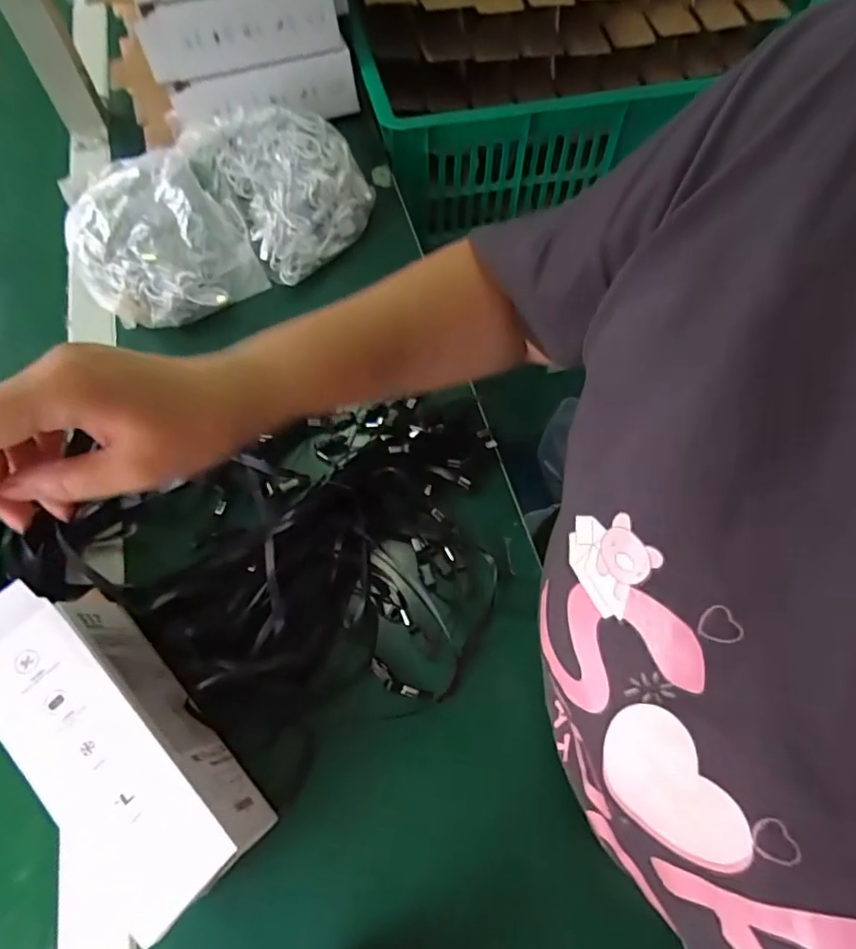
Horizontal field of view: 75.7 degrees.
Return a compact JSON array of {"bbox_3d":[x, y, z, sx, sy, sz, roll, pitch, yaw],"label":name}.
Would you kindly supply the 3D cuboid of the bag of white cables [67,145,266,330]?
[{"bbox_3d":[-0.252,-0.226,0.516,0.153,0.066,0.175,-23,66,-11],"label":"bag of white cables"}]

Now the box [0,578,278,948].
[{"bbox_3d":[-0.184,0.150,0.322,0.209,0.078,0.077,40,70,18],"label":"box"}]

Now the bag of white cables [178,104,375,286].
[{"bbox_3d":[-0.146,-0.292,0.544,0.132,0.078,0.179,-39,70,-17],"label":"bag of white cables"}]

